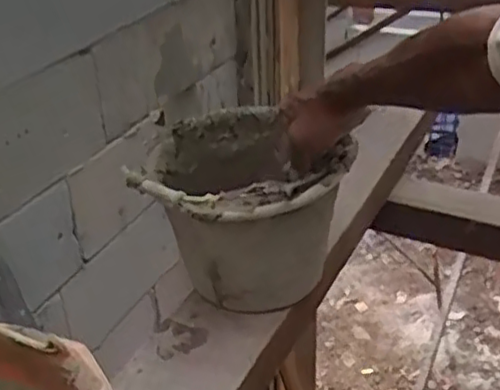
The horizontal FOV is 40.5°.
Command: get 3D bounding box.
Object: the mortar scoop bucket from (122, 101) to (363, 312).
[{"bbox_3d":[-0.007,0.015,0.919,0.281,0.213,0.274,-2,29,1],"label":"mortar scoop bucket"}]

